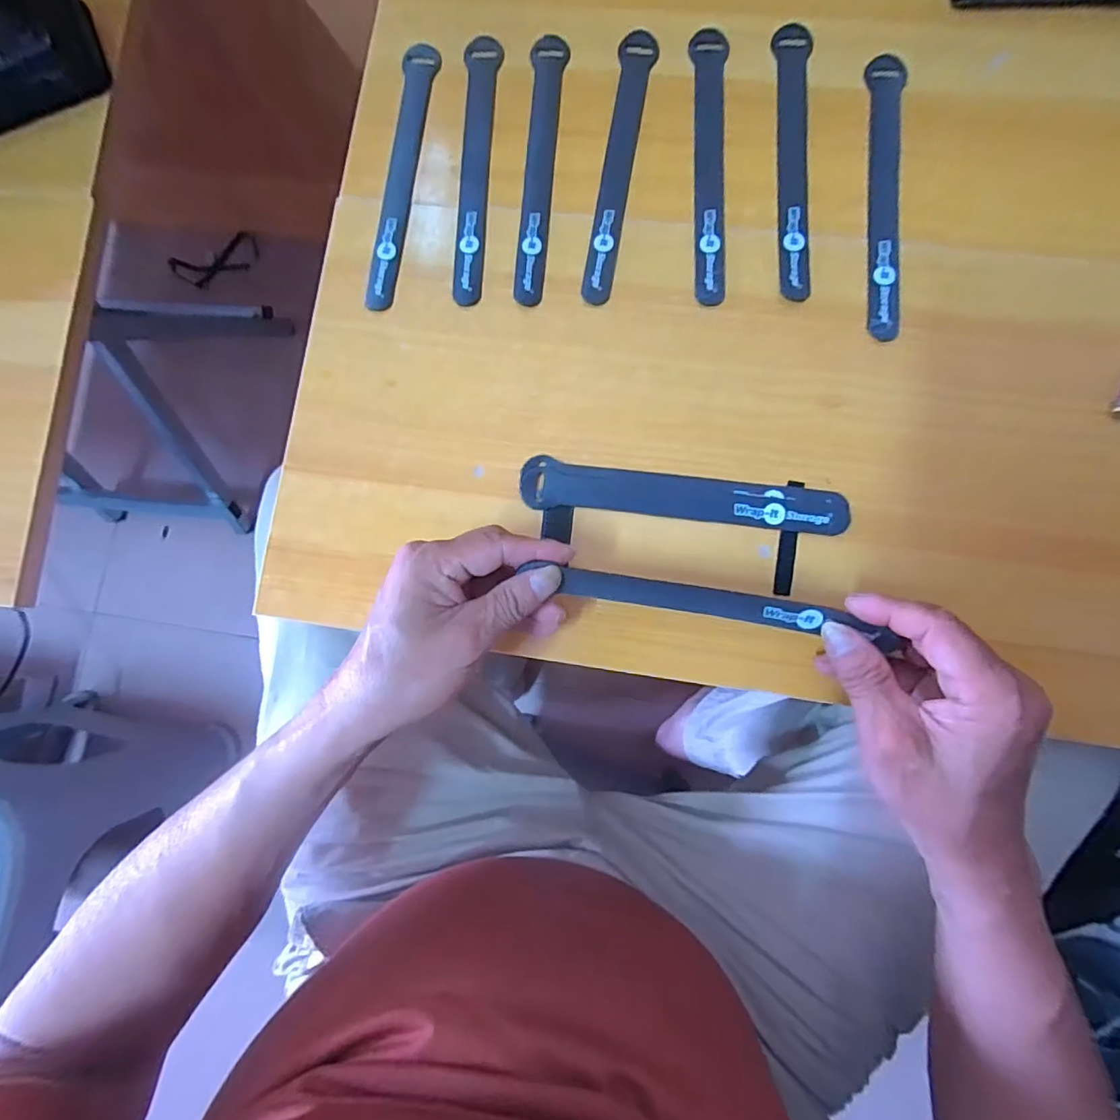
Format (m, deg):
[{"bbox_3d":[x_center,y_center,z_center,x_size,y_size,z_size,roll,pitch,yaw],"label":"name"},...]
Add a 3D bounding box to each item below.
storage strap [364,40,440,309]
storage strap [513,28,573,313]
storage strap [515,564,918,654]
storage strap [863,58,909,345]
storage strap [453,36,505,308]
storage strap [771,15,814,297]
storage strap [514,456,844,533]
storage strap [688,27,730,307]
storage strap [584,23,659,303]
[{"bbox_3d":[-0.111,-0.271,0.371,0.023,0.005,0.196,7,85,4],"label":"storage strap"},{"bbox_3d":[-0.013,-0.268,0.364,0.024,0.004,0.192,3,85,2],"label":"storage strap"},{"bbox_3d":[0.078,0.023,0.291,0.196,0.016,0.017,9,87,7],"label":"storage strap"},{"bbox_3d":[0.212,-0.238,0.347,0.022,0.004,0.193,3,84,7],"label":"storage strap"},{"bbox_3d":[-0.058,-0.273,0.367,0.024,0.004,0.197,1,85,4],"label":"storage strap"},{"bbox_3d":[0.155,-0.266,0.354,0.024,0.004,0.195,3,84,4],"label":"storage strap"},{"bbox_3d":[0.076,-0.039,0.335,0.197,0.011,0.031,8,85,5],"label":"storage strap"},{"bbox_3d":[0.100,-0.266,0.358,0.023,0.004,0.197,2,84,5],"label":"storage strap"},{"bbox_3d":[0.040,-0.268,0.362,0.025,0.004,0.196,8,85,1],"label":"storage strap"}]

